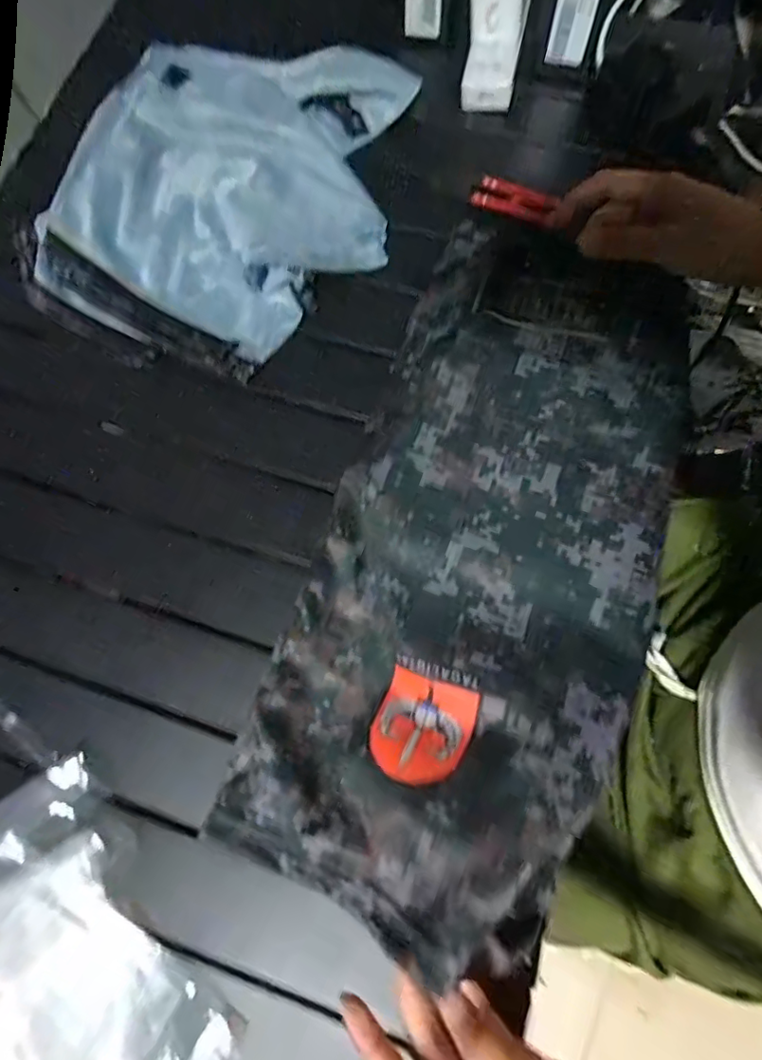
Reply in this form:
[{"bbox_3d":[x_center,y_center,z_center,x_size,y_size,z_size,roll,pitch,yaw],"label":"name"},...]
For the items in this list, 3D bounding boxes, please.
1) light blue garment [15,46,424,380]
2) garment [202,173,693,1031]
[{"bbox_3d":[-0.138,-0.275,0.433,0.279,0.032,0.297,11,77,4],"label":"light blue garment"},{"bbox_3d":[0.078,-0.013,0.350,0.207,0.060,0.484,19,74,6],"label":"garment"}]

